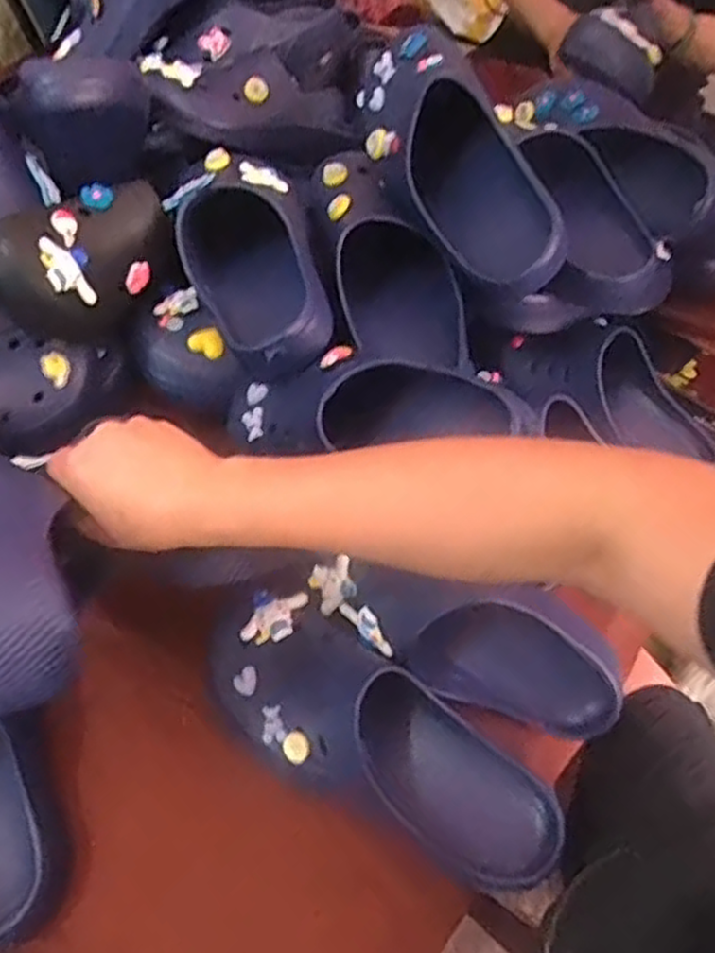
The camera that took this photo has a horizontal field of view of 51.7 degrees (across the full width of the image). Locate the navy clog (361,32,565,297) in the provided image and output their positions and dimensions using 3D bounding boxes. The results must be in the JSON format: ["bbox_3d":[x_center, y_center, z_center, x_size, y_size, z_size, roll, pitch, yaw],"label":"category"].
[{"bbox_3d":[0.074,-0.269,0.616,0.085,0.113,0.257,-28,75,-15],"label":"navy clog"}]

